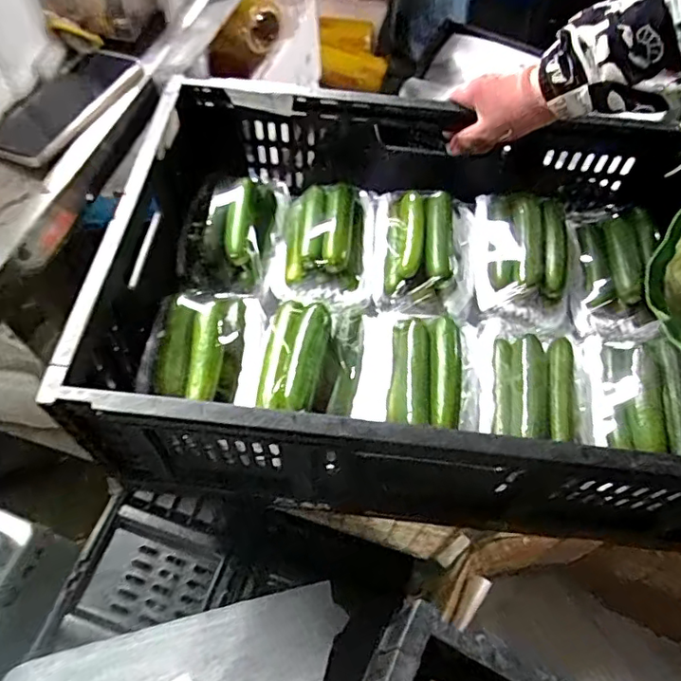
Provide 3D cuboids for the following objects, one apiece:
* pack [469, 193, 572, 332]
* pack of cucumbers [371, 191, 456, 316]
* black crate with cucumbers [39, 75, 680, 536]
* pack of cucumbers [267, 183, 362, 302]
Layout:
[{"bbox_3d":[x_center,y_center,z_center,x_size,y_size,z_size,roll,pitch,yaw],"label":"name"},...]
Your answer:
[{"bbox_3d":[0.202,-0.097,0.634,0.105,0.056,0.173,-1,60,-1],"label":"pack"},{"bbox_3d":[0.082,-0.107,0.638,0.093,0.041,0.157,1,60,1],"label":"pack of cucumbers"},{"bbox_3d":[0.077,-0.047,0.574,0.571,0.180,0.386,4,60,2],"label":"black crate with cucumbers"},{"bbox_3d":[-0.027,-0.119,0.652,0.105,0.061,0.155,4,60,2],"label":"pack of cucumbers"}]

